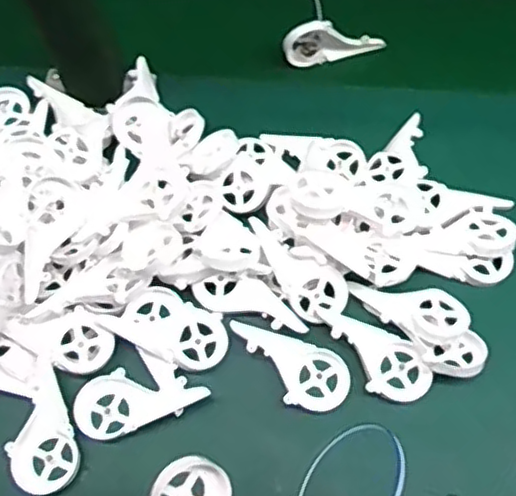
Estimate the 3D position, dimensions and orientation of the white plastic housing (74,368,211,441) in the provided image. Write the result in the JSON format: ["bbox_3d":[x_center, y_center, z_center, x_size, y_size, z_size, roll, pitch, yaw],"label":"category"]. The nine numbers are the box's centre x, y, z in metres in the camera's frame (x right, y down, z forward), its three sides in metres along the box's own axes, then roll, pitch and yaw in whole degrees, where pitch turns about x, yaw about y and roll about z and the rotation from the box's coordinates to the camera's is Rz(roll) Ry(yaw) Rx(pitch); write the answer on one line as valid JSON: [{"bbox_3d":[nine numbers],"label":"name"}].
[{"bbox_3d":[-0.084,0.107,0.472,0.091,0.017,0.044,-16,66,-5],"label":"white plastic housing"}]

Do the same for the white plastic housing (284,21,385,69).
[{"bbox_3d":[0.070,-0.190,0.610,0.095,0.047,0.016,-2,67,-14],"label":"white plastic housing"}]

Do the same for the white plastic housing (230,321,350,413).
[{"bbox_3d":[0.021,0.088,0.481,0.091,0.016,0.048,15,67,9],"label":"white plastic housing"}]

